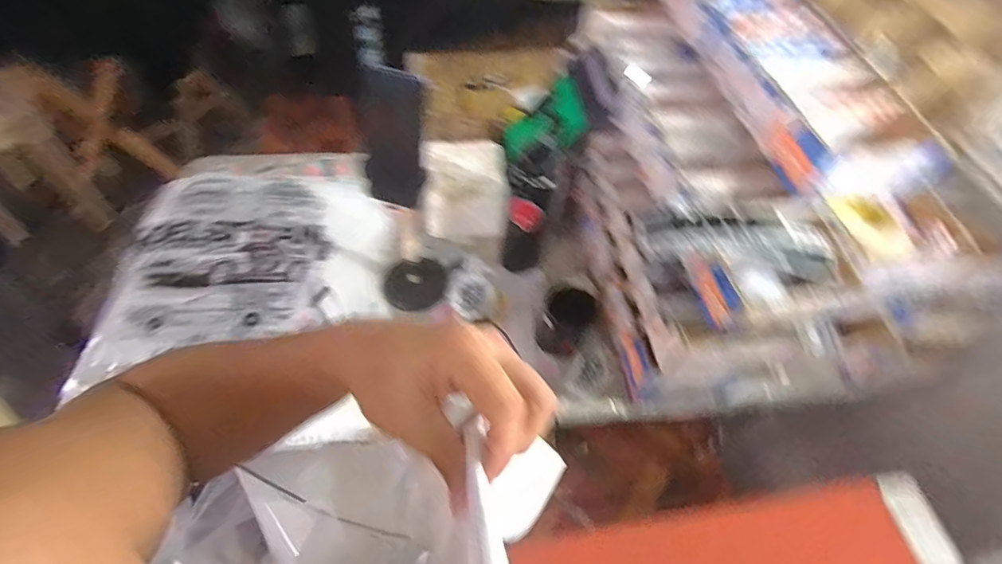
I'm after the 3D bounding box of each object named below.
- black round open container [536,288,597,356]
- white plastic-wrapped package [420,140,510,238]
[{"bbox_3d":[0.107,0.067,0.803,0.082,0.096,0.077,2,56,-4],"label":"black round open container"},{"bbox_3d":[-0.057,-0.175,0.918,0.155,0.125,0.153,4,55,-2],"label":"white plastic-wrapped package"}]

